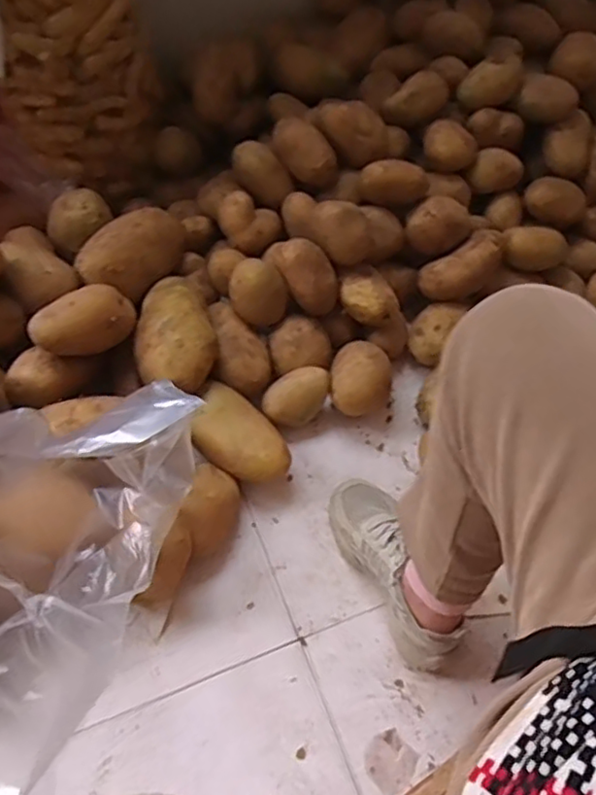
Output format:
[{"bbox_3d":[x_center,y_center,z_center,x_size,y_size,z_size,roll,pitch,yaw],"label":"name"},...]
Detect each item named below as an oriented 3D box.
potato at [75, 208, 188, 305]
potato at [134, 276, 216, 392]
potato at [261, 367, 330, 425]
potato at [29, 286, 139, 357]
[{"bbox_3d":[-0.236,-0.212,0.917,0.090,0.074,0.172,30,63,19],"label":"potato"},{"bbox_3d":[-0.173,-0.090,0.881,0.107,0.076,0.184,-10,57,-5],"label":"potato"},{"bbox_3d":[-0.001,0.001,0.904,0.100,0.062,0.064,-39,64,-21],"label":"potato"},{"bbox_3d":[-0.275,-0.099,0.817,0.130,0.064,0.067,-37,63,-20],"label":"potato"}]

